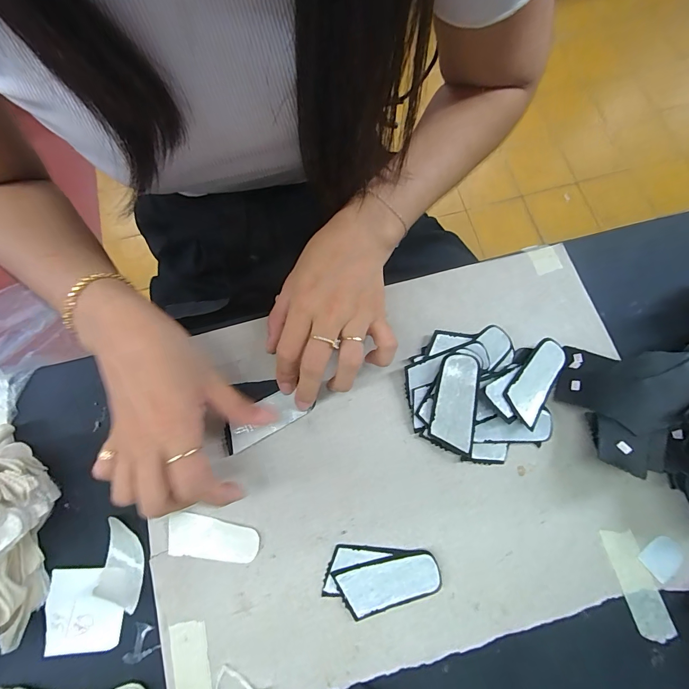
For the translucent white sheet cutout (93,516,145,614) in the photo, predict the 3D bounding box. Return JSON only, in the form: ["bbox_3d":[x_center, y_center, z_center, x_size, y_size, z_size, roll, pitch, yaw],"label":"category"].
[{"bbox_3d":[-0.161,0.155,0.251,0.029,0.012,0.057,-8,75,-1],"label":"translucent white sheet cutout"}]

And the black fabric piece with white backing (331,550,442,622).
[{"bbox_3d":[0.031,0.168,0.250,0.071,0.005,0.032,-17,75,-4],"label":"black fabric piece with white backing"}]

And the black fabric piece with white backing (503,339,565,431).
[{"bbox_3d":[0.151,0.028,0.275,0.034,0.004,0.071,46,71,-5],"label":"black fabric piece with white backing"}]

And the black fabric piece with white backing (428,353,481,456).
[{"bbox_3d":[0.083,0.043,0.266,0.031,0.004,0.070,10,94,22],"label":"black fabric piece with white backing"}]

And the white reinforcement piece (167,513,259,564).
[{"bbox_3d":[-0.096,0.143,0.260,0.065,0.004,0.027,7,80,-2],"label":"white reinforcement piece"}]

